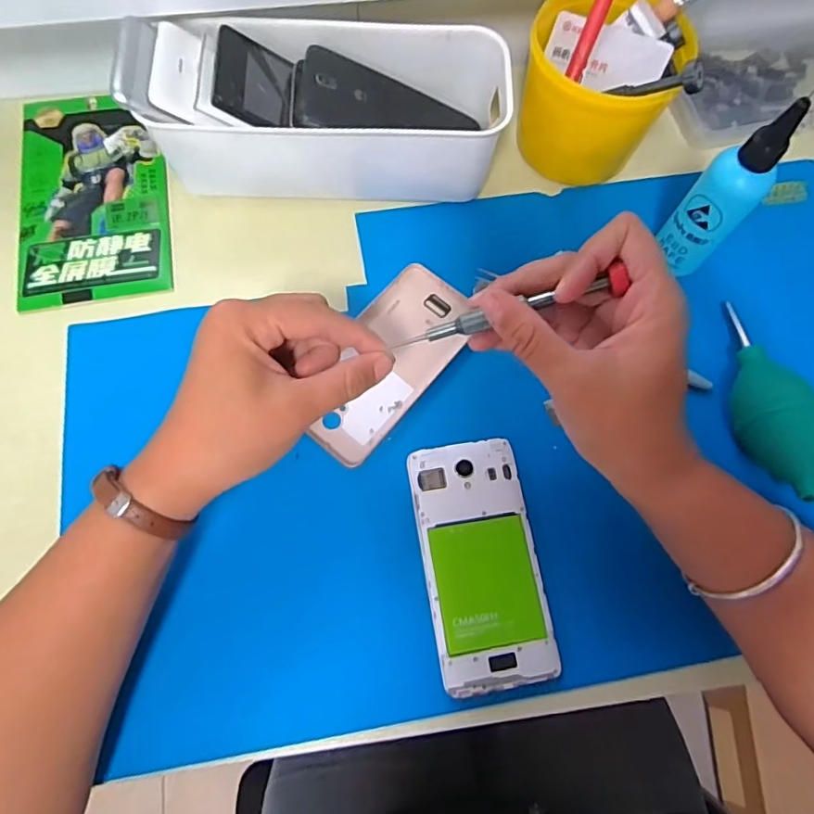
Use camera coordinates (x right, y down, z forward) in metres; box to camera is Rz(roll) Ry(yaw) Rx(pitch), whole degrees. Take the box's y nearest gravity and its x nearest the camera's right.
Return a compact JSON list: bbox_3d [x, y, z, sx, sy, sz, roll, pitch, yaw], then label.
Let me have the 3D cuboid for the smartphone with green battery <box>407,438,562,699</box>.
[{"bbox_3d":[0.045,0.093,0.335,0.069,0.007,0.143,-8,72,-4],"label":"smartphone with green battery"}]

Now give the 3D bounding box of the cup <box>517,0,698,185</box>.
[{"bbox_3d":[0.138,-0.231,0.407,0.109,0.091,0.100,14,71,3],"label":"cup"}]

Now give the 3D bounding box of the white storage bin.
[{"bbox_3d":[-0.054,-0.216,0.400,0.256,0.091,0.098,-2,71,-2],"label":"white storage bin"}]

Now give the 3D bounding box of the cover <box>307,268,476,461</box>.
[{"bbox_3d":[-0.014,-0.033,0.379,0.070,0.010,0.147,37,74,11],"label":"cover"}]

